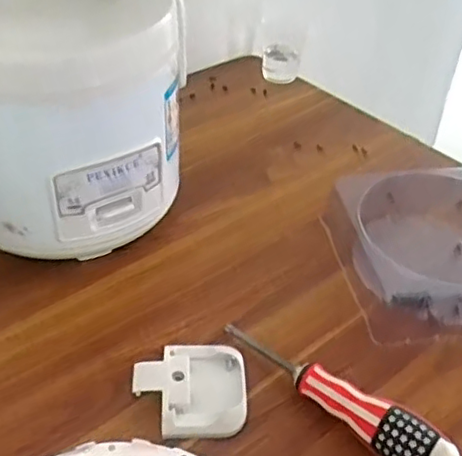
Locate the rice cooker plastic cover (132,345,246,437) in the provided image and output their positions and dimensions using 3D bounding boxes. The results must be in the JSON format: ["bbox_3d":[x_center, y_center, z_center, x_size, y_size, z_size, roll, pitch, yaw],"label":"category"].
[{"bbox_3d":[-0.028,0.114,0.434,0.078,0.019,0.070,0,40,-6],"label":"rice cooker plastic cover"}]

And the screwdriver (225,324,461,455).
[{"bbox_3d":[0.069,0.116,0.425,0.183,0.039,0.029,33,47,29],"label":"screwdriver"}]

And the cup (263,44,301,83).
[{"bbox_3d":[0.069,-0.230,0.846,0.044,0.038,0.040,3,40,-2],"label":"cup"}]

